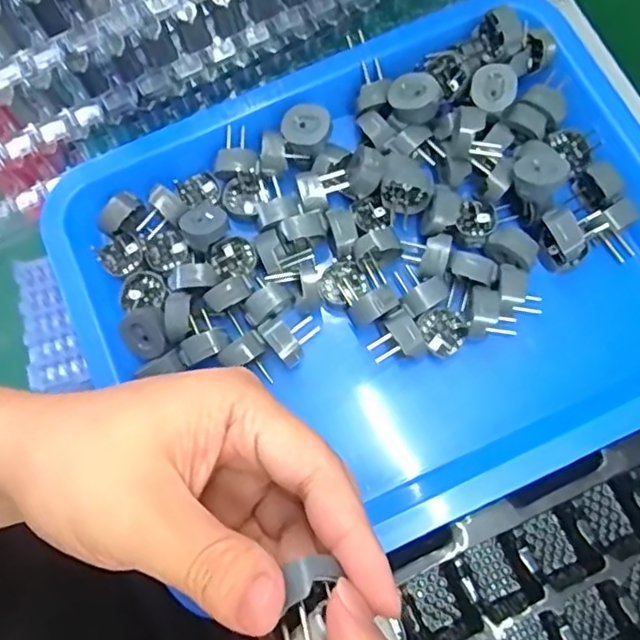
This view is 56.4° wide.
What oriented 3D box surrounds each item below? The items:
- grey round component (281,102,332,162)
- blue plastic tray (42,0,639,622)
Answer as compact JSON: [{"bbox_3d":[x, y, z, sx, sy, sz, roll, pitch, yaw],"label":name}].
[{"bbox_3d":[-0.007,-0.110,0.340,0.029,0.012,0.027,-22,91,17],"label":"grey round component"},{"bbox_3d":[0.036,-0.026,0.339,0.340,0.057,0.263,-24,74,-5],"label":"blue plastic tray"}]

